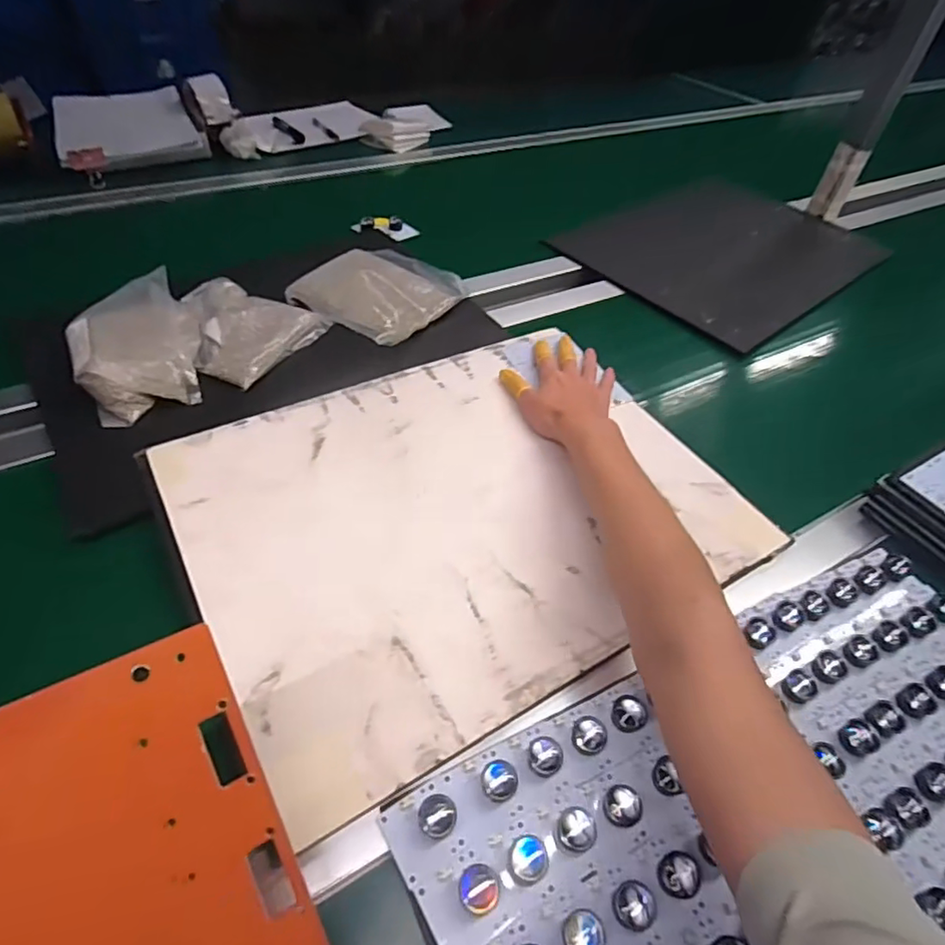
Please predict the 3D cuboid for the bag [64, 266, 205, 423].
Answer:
[{"bbox_3d":[-0.352,-0.134,0.594,0.119,0.053,0.164,-19,54,-21],"label":"bag"}]

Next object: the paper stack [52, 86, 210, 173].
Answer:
[{"bbox_3d":[-0.596,-0.598,0.979,0.220,0.043,0.280,-21,55,-22],"label":"paper stack"}]

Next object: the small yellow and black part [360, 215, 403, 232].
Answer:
[{"bbox_3d":[-0.141,-0.389,0.884,0.063,0.013,0.024,7,47,-1],"label":"small yellow and black part"}]

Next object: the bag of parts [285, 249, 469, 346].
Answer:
[{"bbox_3d":[-0.116,-0.230,0.723,0.169,0.028,0.167,30,53,19],"label":"bag of parts"}]

